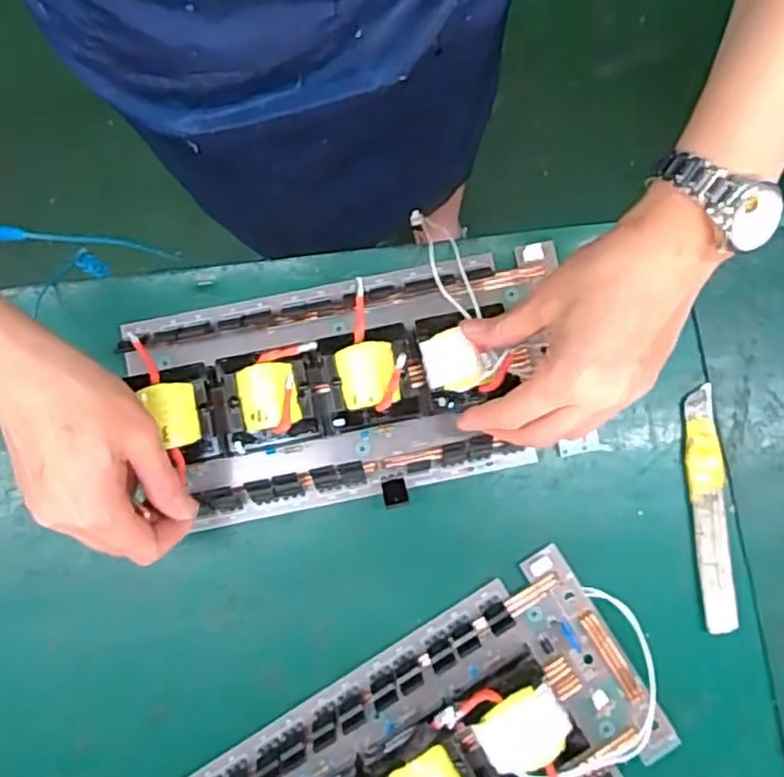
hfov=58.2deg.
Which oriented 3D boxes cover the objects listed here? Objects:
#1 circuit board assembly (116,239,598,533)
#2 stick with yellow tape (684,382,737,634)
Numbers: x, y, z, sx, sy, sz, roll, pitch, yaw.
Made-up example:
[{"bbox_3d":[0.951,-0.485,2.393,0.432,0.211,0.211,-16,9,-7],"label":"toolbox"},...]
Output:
[{"bbox_3d":[-0.020,-0.004,0.435,0.260,0.061,0.138,-11,80,-2],"label":"circuit board assembly"},{"bbox_3d":[0.200,0.075,0.445,0.022,0.009,0.149,-3,82,0],"label":"stick with yellow tape"}]

